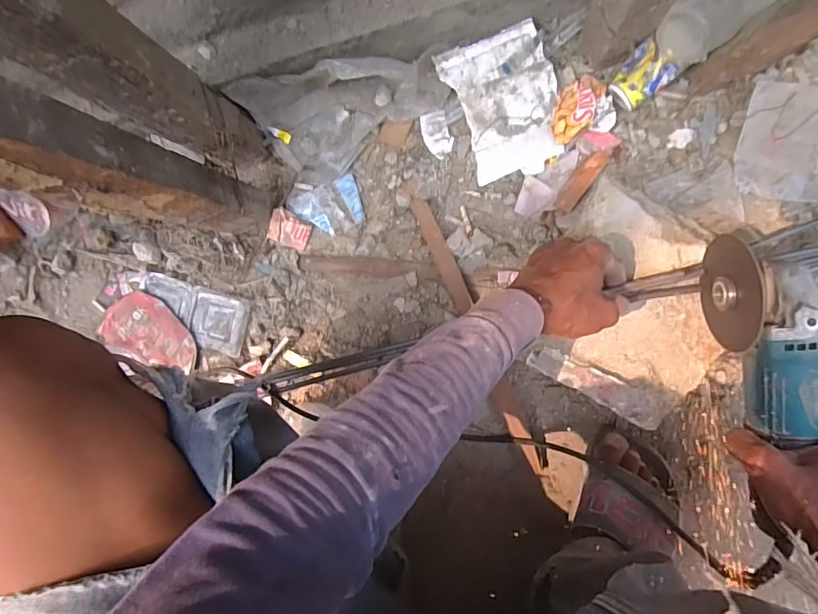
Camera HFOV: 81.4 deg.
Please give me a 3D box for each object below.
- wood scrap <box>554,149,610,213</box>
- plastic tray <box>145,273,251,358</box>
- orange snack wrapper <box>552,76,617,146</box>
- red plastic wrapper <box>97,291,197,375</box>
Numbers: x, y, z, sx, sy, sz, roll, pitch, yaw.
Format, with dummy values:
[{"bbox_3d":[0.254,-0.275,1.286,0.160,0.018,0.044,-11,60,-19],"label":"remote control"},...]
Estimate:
[{"bbox_3d":[0.211,-0.156,0.578,0.023,0.013,0.088,36,95,5],"label":"wood scrap"},{"bbox_3d":[-0.291,0.010,0.648,0.150,0.019,0.078,16,94,8],"label":"plastic tray"},{"bbox_3d":[0.201,-0.235,0.564,0.071,0.026,0.067,0,92,7],"label":"orange snack wrapper"},{"bbox_3d":[-0.350,0.034,0.647,0.140,0.021,0.083,26,94,6],"label":"red plastic wrapper"}]

